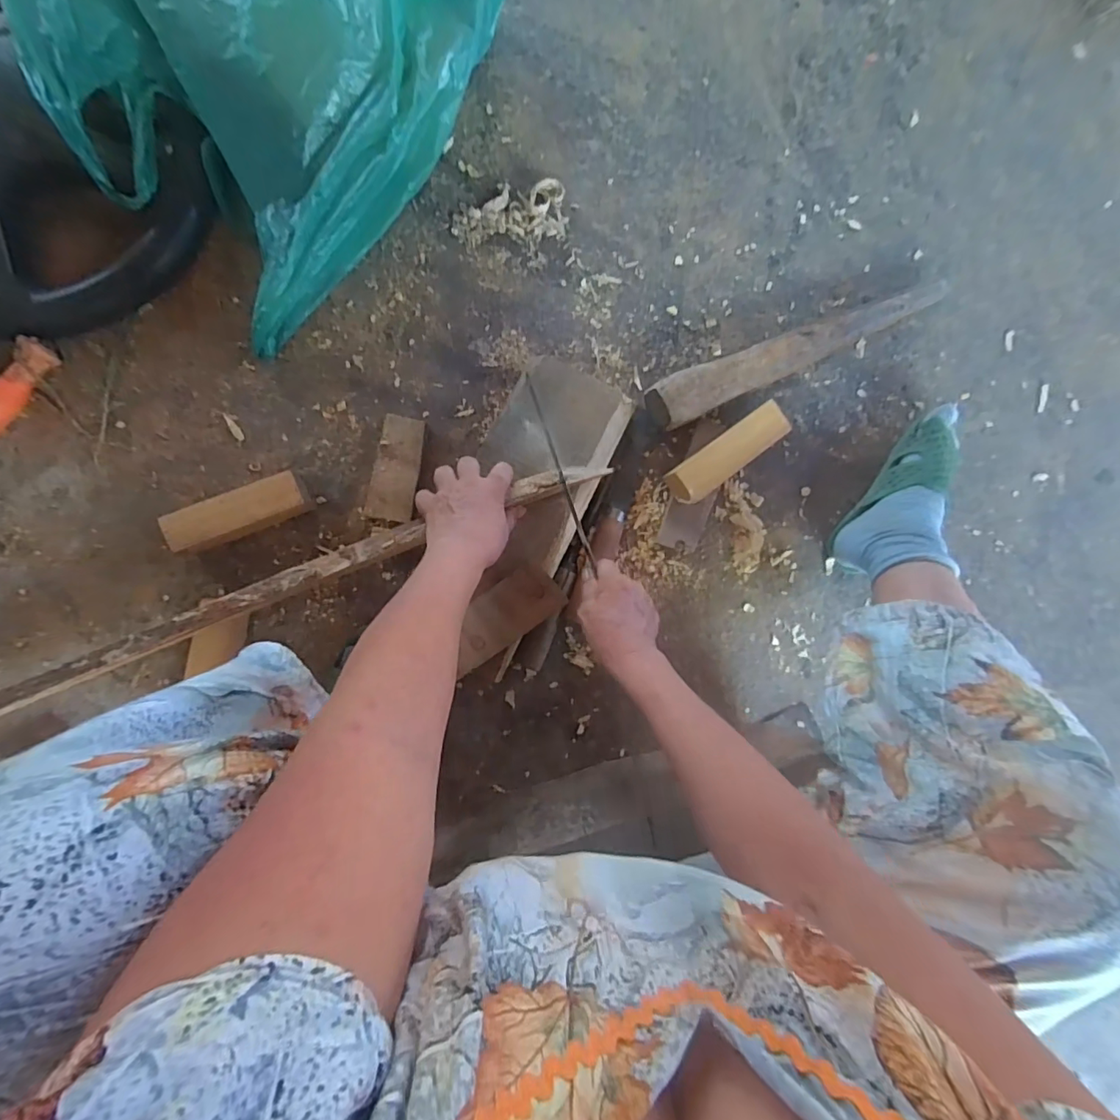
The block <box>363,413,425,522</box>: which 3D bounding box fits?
[{"bbox_3d":[-0.177,-0.098,0.562,0.047,0.015,0.112,11,86,-8],"label":"block"}]

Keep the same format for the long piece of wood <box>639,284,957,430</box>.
[{"bbox_3d":[0.296,-0.255,0.616,0.420,0.056,0.050,-25,92,-9],"label":"long piece of wood"}]

